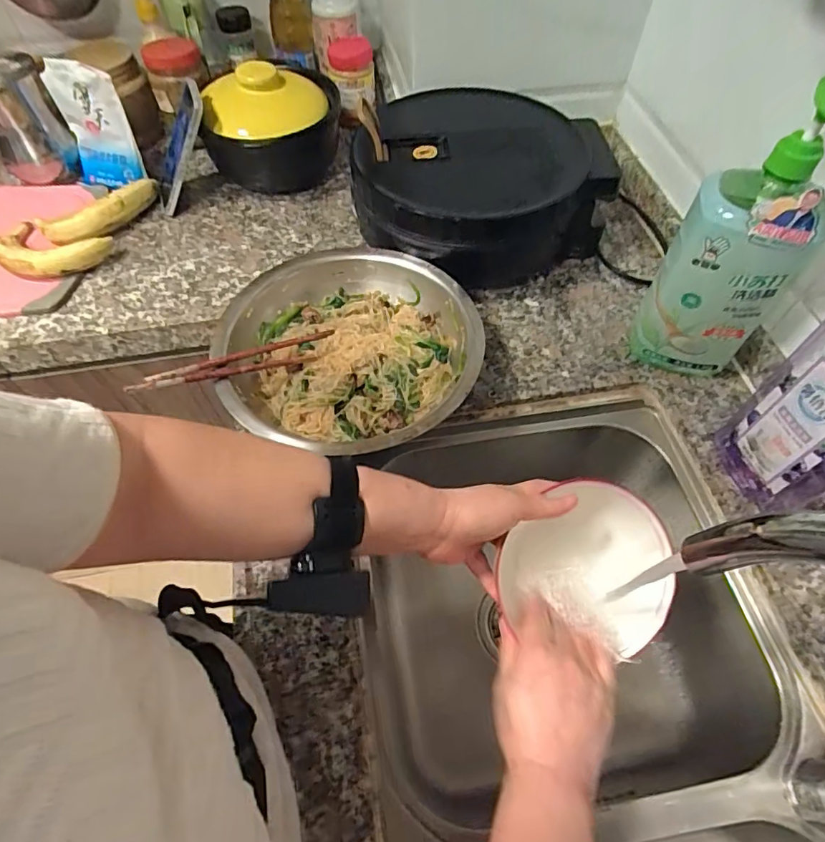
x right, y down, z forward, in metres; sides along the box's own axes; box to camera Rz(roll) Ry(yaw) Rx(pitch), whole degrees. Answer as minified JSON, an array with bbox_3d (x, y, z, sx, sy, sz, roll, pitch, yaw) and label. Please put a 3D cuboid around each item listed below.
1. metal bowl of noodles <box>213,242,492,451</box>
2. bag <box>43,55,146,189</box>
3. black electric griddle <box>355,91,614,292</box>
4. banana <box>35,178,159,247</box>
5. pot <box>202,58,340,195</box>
[{"bbox_3d":[-0.064,-0.078,0.576,0.270,0.083,0.259,0,57,0],"label":"metal bowl of noodles"},{"bbox_3d":[-0.457,-0.422,0.736,0.106,0.153,0.026,4,43,11],"label":"bag"},{"bbox_3d":[0.080,-0.316,0.688,0.331,0.126,0.301,-18,59,-10],"label":"black electric griddle"},{"bbox_3d":[-0.427,-0.291,0.723,0.051,0.042,0.166,38,65,22],"label":"banana"},{"bbox_3d":[-0.206,-0.427,0.754,0.196,0.129,0.150,-17,59,-10],"label":"pot"}]

